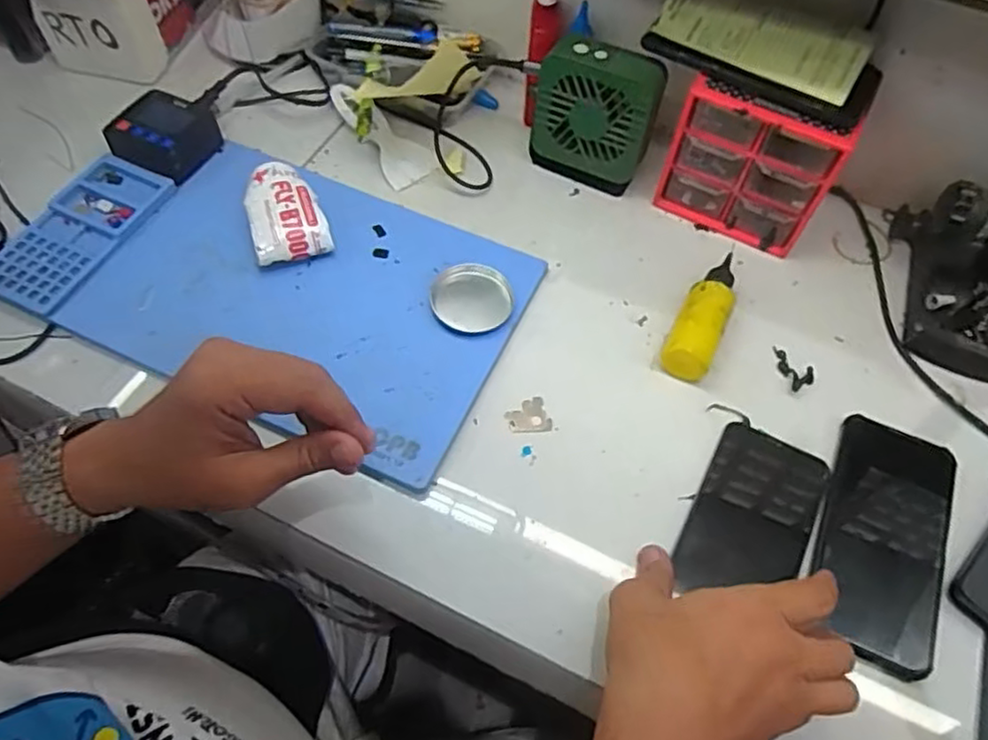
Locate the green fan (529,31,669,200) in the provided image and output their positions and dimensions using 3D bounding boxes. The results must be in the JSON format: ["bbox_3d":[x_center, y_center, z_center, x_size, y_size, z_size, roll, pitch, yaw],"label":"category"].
[{"bbox_3d":[0.085,-0.214,0.584,0.103,0.112,0.046,23,60,10],"label":"green fan"}]

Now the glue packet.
[{"bbox_3d":[-0.167,-0.125,0.551,0.058,0.032,0.081,-16,61,-12],"label":"glue packet"}]

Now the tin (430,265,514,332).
[{"bbox_3d":[-0.018,-0.055,0.532,0.059,0.008,0.062,1,59,-2],"label":"tin"}]

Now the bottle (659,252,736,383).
[{"bbox_3d":[0.169,-0.047,0.544,0.038,0.039,0.127,26,61,13],"label":"bottle"}]

